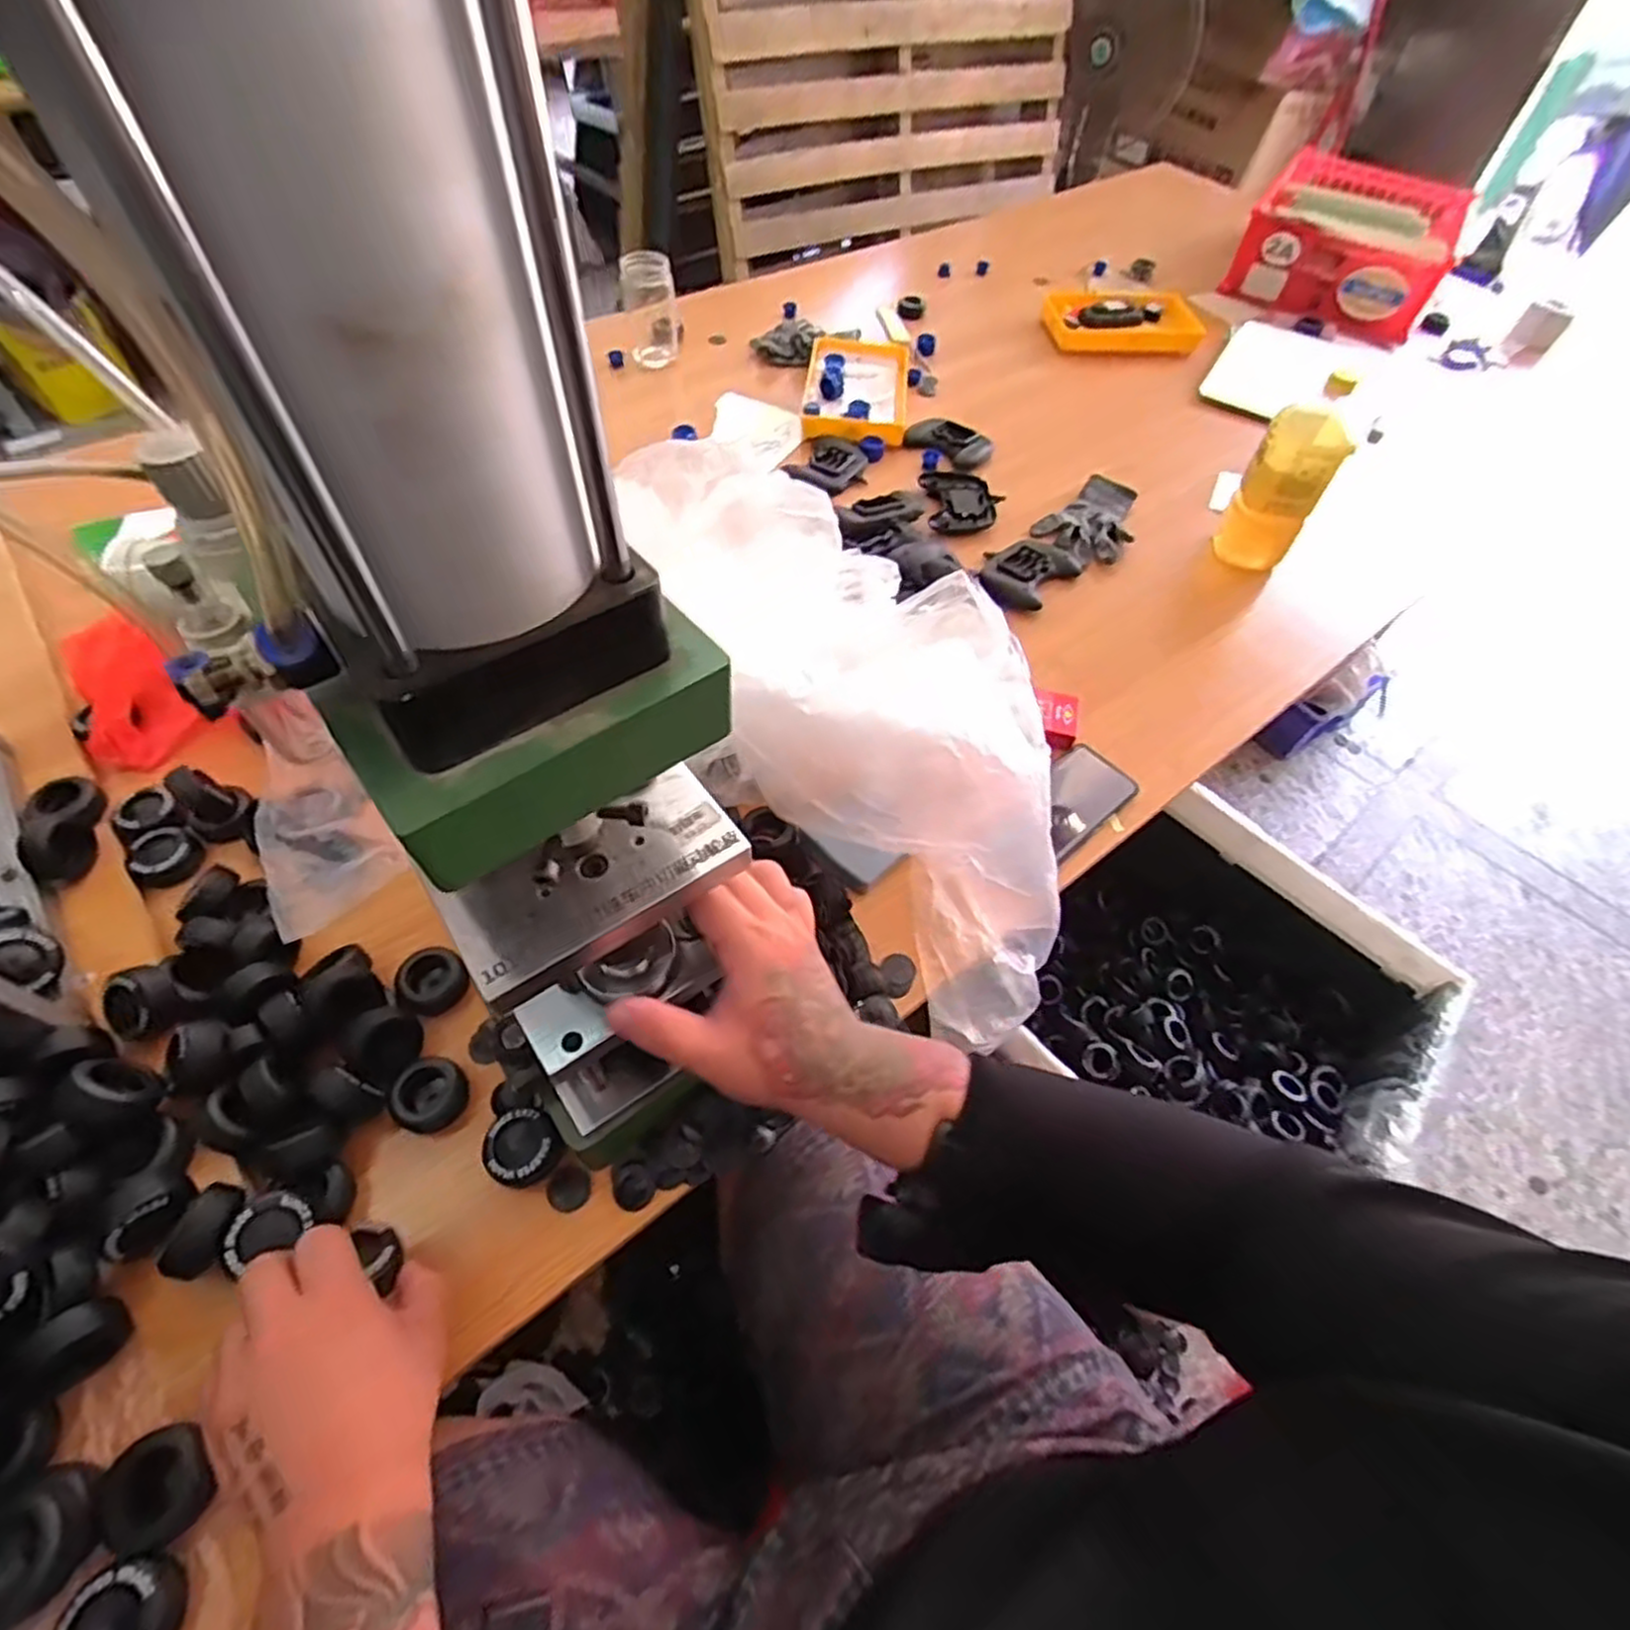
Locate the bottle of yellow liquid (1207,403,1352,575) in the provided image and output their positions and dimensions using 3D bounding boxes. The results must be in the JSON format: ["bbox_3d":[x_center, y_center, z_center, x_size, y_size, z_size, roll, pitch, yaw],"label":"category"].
[{"bbox_3d":[0.540,-0.375,0.885,0.086,0.197,0.059,30,60,19],"label":"bottle of yellow liquid"}]

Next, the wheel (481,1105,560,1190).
[{"bbox_3d":[-0.201,0.229,0.523,0.048,0.031,0.048,1,55,-1],"label":"wheel"}]

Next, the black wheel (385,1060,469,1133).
[{"bbox_3d":[-0.275,0.200,0.540,0.045,0.031,0.041,1,55,-1],"label":"black wheel"}]

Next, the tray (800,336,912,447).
[{"bbox_3d":[0.065,-0.641,1.136,0.153,0.031,0.263,5,55,2],"label":"tray"}]

